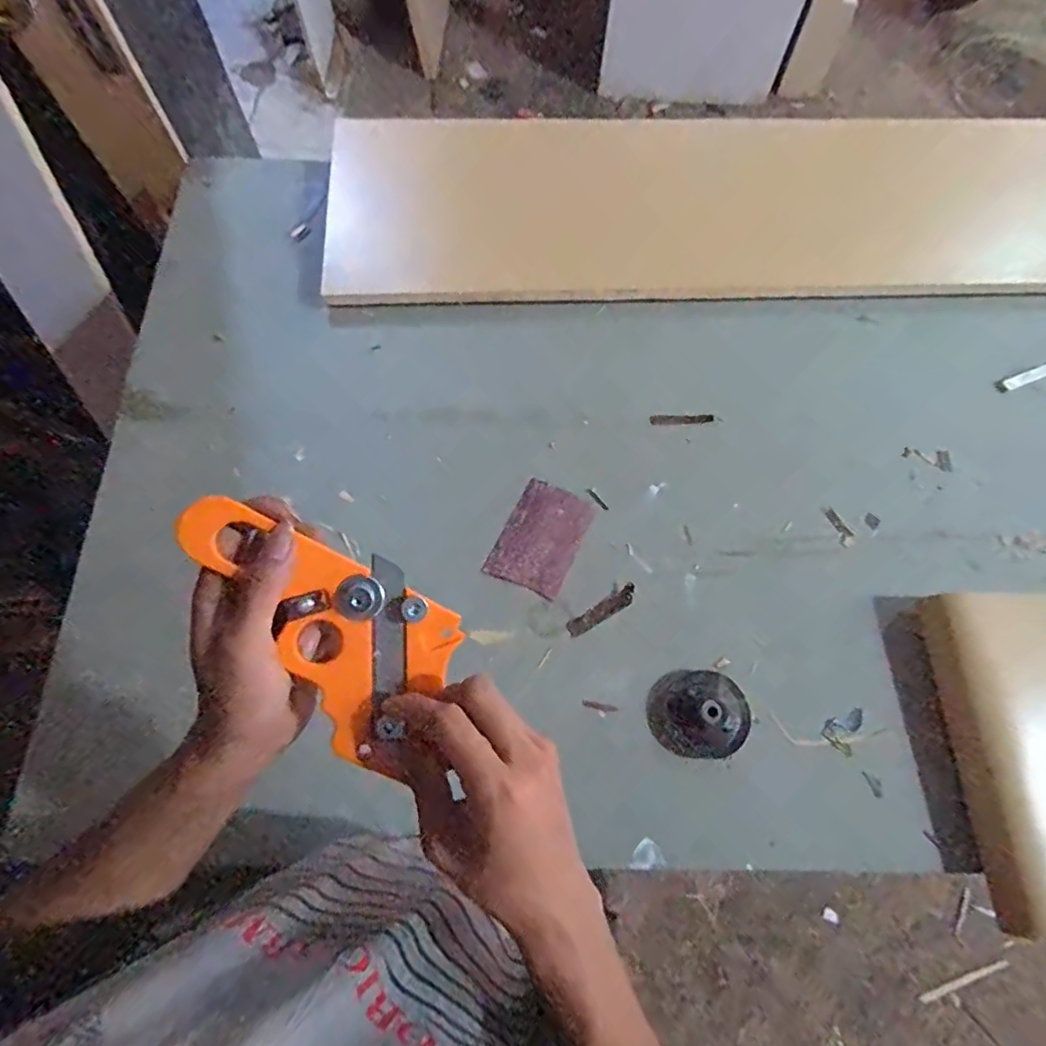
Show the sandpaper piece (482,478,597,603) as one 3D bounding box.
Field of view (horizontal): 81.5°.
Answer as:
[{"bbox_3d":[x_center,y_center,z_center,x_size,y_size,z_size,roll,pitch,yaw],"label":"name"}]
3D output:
[{"bbox_3d":[0.021,0.016,0.681,0.085,0.012,0.121,26,72,9],"label":"sandpaper piece"}]

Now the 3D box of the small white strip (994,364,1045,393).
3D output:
[{"bbox_3d":[0.639,-0.185,0.767,0.094,0.004,0.017,-21,72,-8],"label":"small white strip"}]

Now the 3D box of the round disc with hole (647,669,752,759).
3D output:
[{"bbox_3d":[0.178,0.191,0.610,0.096,0.028,0.083,0,70,-1],"label":"round disc with hole"}]

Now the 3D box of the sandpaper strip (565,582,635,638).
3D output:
[{"bbox_3d":[0.086,0.095,0.654,0.085,0.008,0.019,-31,73,-11],"label":"sandpaper strip"}]

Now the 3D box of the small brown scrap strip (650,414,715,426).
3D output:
[{"bbox_3d":[0.194,-0.126,0.742,0.076,0.004,0.014,0,70,-1],"label":"small brown scrap strip"}]

